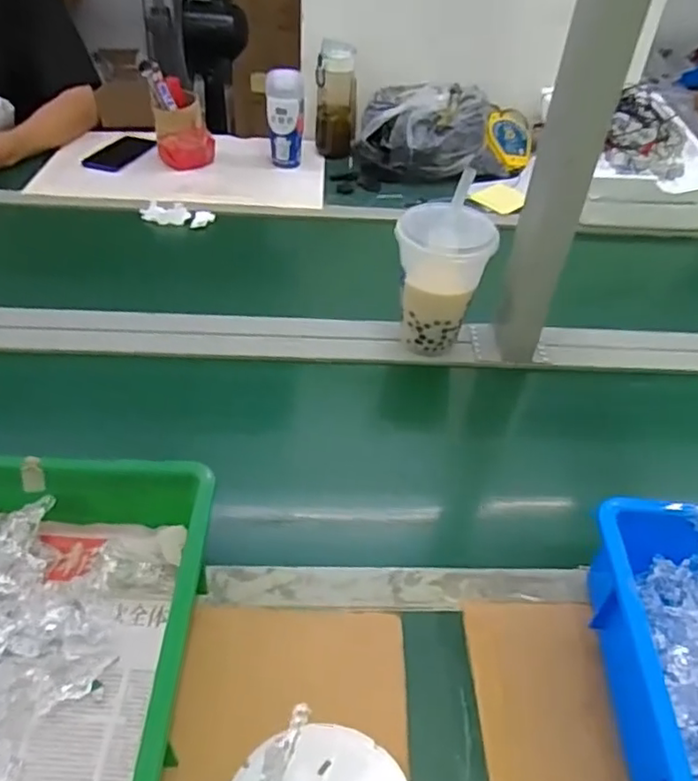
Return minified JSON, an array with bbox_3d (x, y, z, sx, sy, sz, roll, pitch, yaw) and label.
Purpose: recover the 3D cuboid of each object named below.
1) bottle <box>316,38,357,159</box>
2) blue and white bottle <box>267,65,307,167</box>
[{"bbox_3d":[-0.023,-0.547,1.198,0.075,0.196,0.066,4,42,0],"label":"bottle"},{"bbox_3d":[-0.116,-0.503,1.166,0.068,0.169,0.056,1,42,-4],"label":"blue and white bottle"}]

